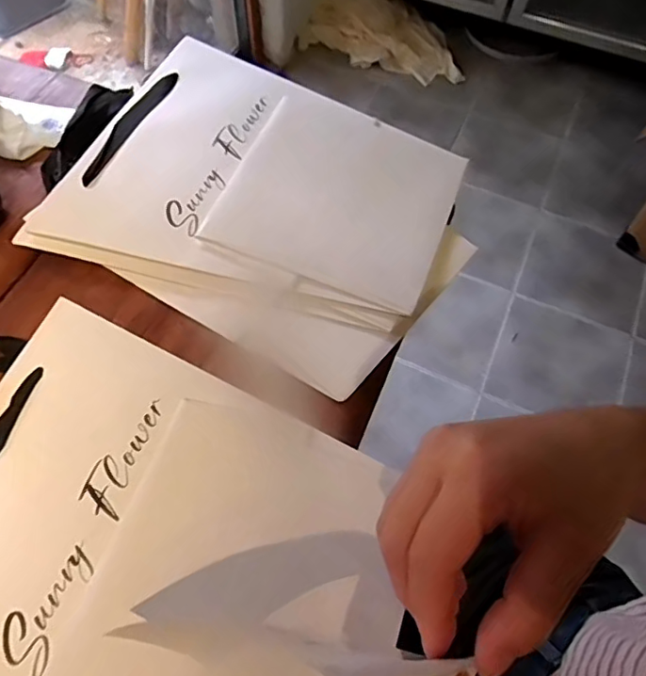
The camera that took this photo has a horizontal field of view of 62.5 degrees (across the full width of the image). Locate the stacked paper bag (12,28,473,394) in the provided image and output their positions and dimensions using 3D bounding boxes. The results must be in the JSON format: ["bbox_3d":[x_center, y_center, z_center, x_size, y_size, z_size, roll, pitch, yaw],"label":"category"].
[{"bbox_3d":[-0.061,-0.142,0.502,0.381,0.023,0.288,25,65,11],"label":"stacked paper bag"}]

